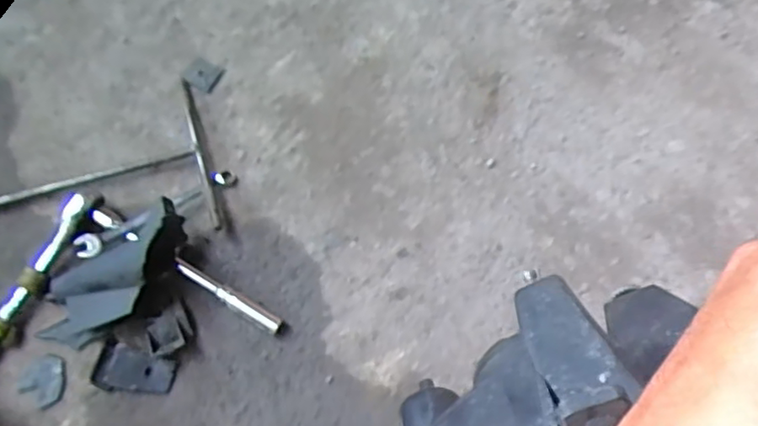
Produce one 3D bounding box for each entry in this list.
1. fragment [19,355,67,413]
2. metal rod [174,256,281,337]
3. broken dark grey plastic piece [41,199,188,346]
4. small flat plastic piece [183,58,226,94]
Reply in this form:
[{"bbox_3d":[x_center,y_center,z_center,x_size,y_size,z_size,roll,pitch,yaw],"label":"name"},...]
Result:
[{"bbox_3d":[-0.291,0.145,0.546,0.041,0.014,0.040,1,69,-4],"label":"fragment"},{"bbox_3d":[-0.136,0.075,0.567,0.111,0.019,0.016,31,70,8],"label":"metal rod"},{"bbox_3d":[-0.233,0.058,0.566,0.154,0.053,0.086,-37,74,10],"label":"broken dark grey plastic piece"},{"bbox_3d":[-0.187,-0.148,0.665,0.036,0.004,0.033,30,72,8],"label":"small flat plastic piece"}]

